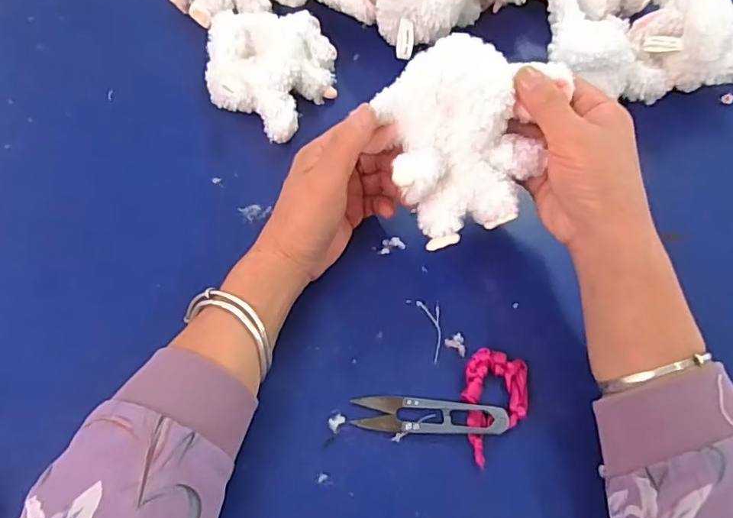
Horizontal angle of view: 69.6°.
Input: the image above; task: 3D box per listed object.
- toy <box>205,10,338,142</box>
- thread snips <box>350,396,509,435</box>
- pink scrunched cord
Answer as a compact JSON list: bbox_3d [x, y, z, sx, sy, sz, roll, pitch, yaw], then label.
[{"bbox_3d":[-0.085,-0.165,0.470,0.112,0.040,0.128,-2,64,-3],"label":"toy"},{"bbox_3d":[0.043,0.106,0.357,0.102,0.008,0.023,5,64,0],"label":"thread snips"},{"bbox_3d":[0.088,0.100,0.358,0.043,0.013,0.075,8,64,1],"label":"pink scrunched cord"}]

